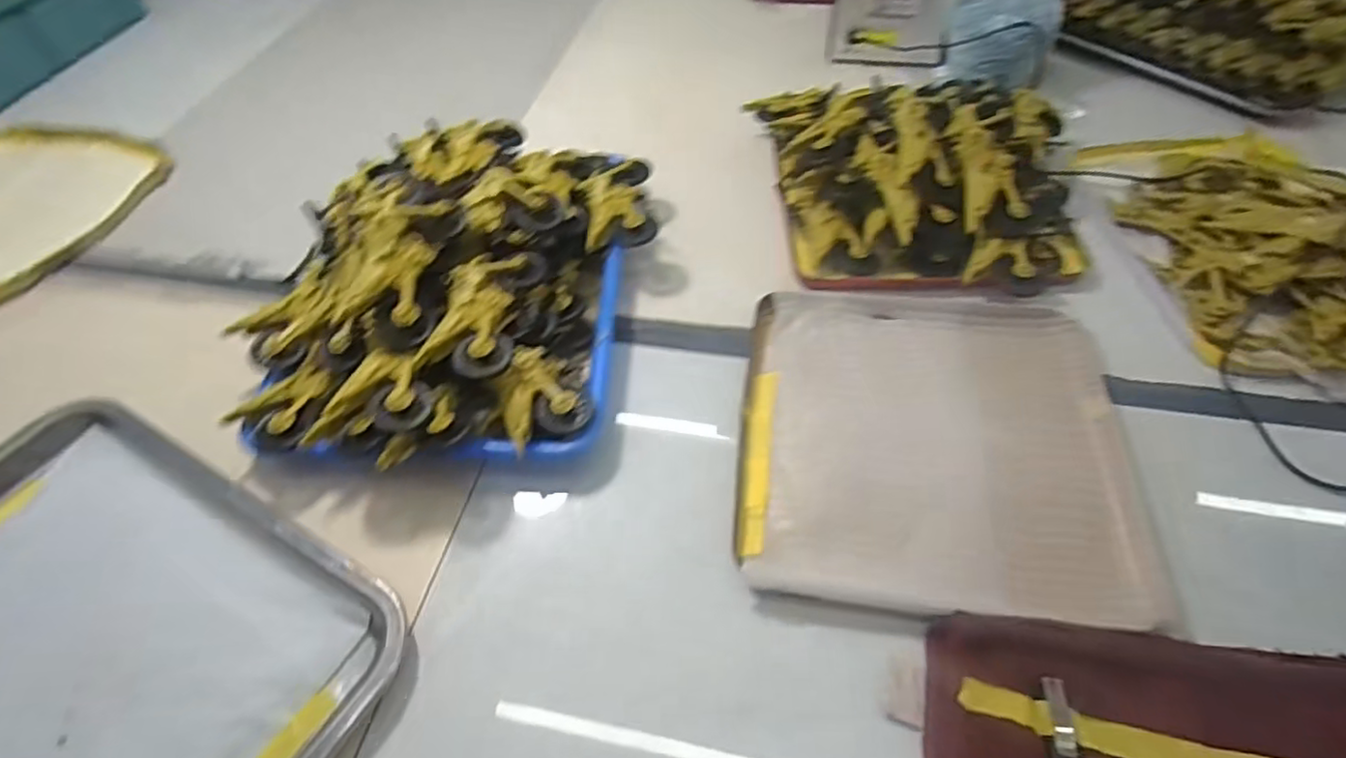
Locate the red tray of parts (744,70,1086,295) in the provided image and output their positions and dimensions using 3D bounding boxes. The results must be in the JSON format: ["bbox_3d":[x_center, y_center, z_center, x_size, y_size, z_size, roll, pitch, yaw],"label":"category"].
[{"bbox_3d":[0.208,-0.188,0.558,0.281,0.085,0.238,6,53,8],"label":"red tray of parts"}]

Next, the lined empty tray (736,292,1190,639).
[{"bbox_3d":[0.174,0.033,0.438,0.244,0.014,0.248,5,53,7],"label":"lined empty tray"}]

